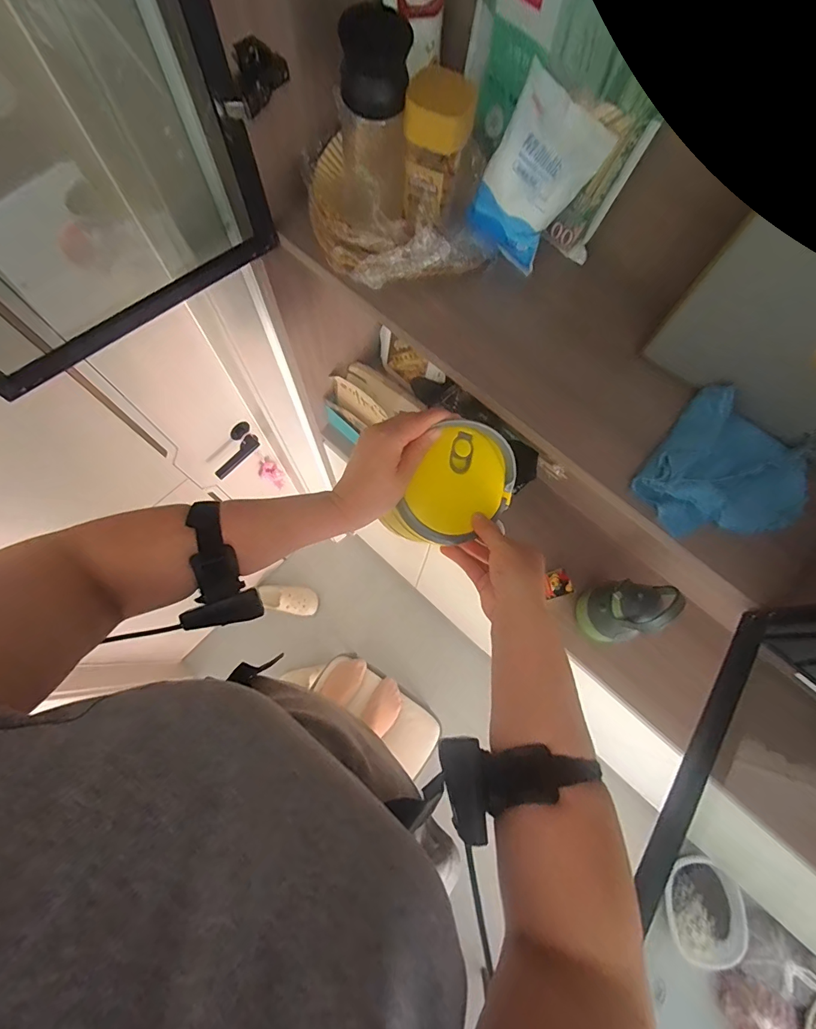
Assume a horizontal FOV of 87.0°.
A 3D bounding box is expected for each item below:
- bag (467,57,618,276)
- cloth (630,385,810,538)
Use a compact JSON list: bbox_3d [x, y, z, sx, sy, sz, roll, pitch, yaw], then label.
[{"bbox_3d":[0.135,-0.368,0.476,0.105,0.142,0.028,40,39,1],"label":"bag"},{"bbox_3d":[0.328,-0.037,0.440,0.144,0.035,0.151,40,74,11],"label":"cloth"}]

